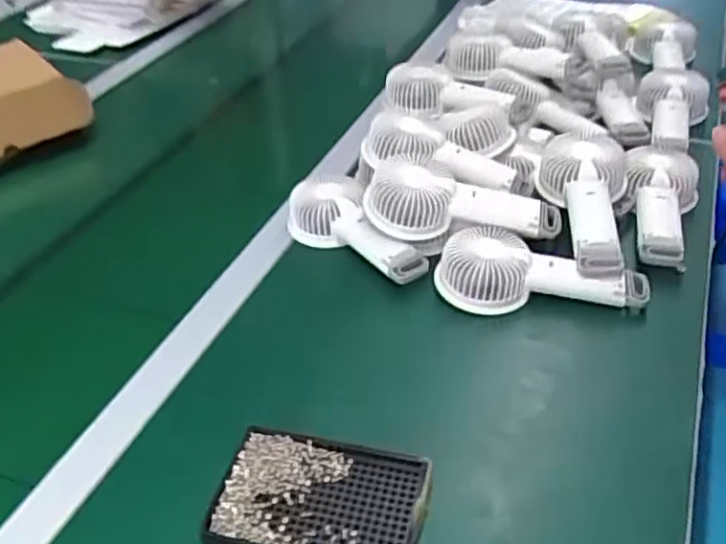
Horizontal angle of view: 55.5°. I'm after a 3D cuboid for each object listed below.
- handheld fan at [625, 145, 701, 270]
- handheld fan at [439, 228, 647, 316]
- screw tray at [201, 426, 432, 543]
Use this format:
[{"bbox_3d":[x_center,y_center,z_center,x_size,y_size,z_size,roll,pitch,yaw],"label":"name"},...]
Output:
[{"bbox_3d":[0.306,-0.078,0.709,0.074,0.035,0.196,12,43,17],"label":"handheld fan"},{"bbox_3d":[0.163,0.002,0.636,0.189,0.048,0.072,2,41,7],"label":"handheld fan"},{"bbox_3d":[-0.028,0.159,0.472,0.138,0.021,0.092,6,41,11],"label":"screw tray"}]

